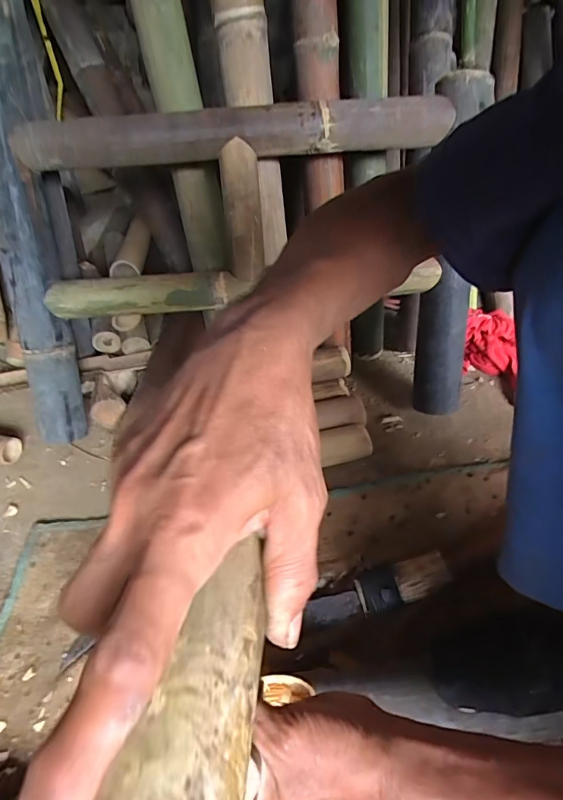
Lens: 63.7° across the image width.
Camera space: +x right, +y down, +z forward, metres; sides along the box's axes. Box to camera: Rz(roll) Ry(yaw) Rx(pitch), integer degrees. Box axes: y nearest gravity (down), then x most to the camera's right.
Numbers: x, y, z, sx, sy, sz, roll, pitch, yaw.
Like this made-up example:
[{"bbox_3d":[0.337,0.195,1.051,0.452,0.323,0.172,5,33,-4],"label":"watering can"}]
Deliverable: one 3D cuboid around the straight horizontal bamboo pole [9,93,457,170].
[{"bbox_3d":[-0.061,-0.384,0.653,0.618,0.066,0.054,-6,42,-3],"label":"straight horizontal bamboo pole"}]

